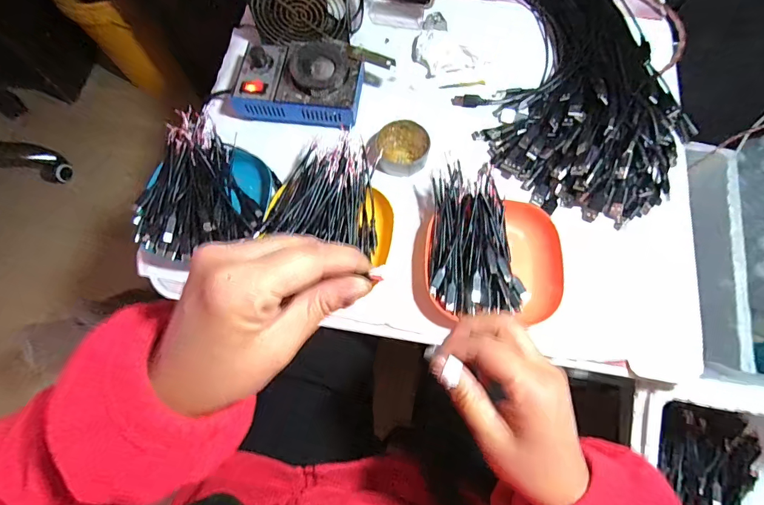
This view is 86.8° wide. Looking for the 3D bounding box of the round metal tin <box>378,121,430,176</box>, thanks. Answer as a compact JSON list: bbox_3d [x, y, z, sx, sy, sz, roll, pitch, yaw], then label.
[{"bbox_3d":[0.025,-0.125,0.485,0.060,0.028,0.058,-1,71,2],"label":"round metal tin"}]

